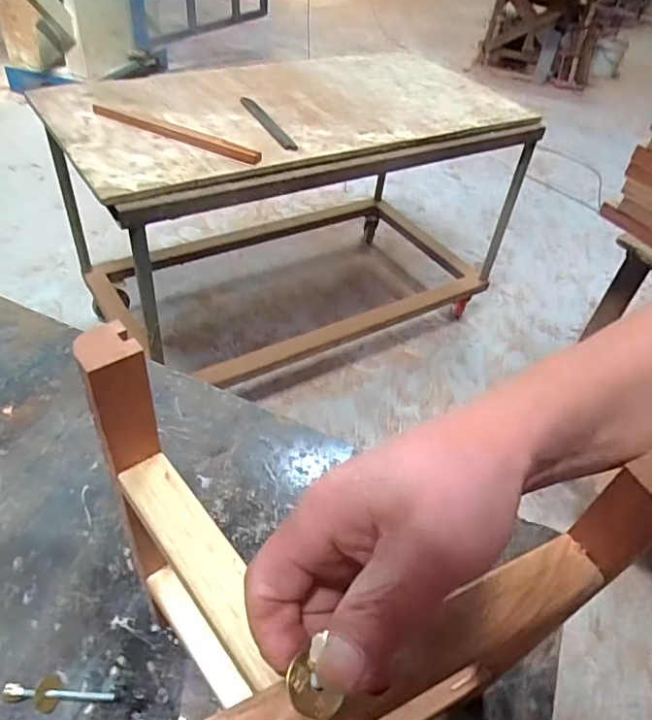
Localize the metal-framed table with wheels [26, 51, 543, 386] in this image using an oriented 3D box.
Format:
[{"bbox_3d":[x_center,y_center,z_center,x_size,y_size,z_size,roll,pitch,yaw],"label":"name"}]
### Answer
[{"bbox_3d":[-0.052,-0.454,1.634,1.269,0.638,0.642,-19,50,-25],"label":"metal-framed table with wheels"}]

